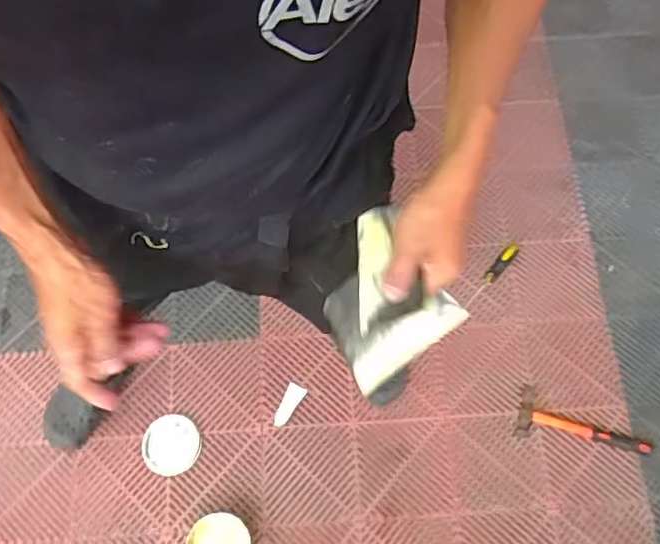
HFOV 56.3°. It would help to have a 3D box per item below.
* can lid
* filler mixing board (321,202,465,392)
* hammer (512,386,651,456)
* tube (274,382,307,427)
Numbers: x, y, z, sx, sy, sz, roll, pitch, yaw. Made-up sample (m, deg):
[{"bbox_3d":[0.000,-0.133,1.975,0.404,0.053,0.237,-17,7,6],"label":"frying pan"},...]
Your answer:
[{"bbox_3d":[-0.342,0.371,1.328,0.123,0.010,0.125,0,68,0],"label":"can lid"},{"bbox_3d":[0.041,0.027,0.624,0.032,0.142,0.143,-11,62,-52],"label":"filler mixing board"},{"bbox_3d":[0.541,0.337,1.323,0.273,0.028,0.108,18,69,7],"label":"hammer"},{"bbox_3d":[-0.091,0.292,1.361,0.043,0.012,0.099,24,70,9],"label":"tube"}]

